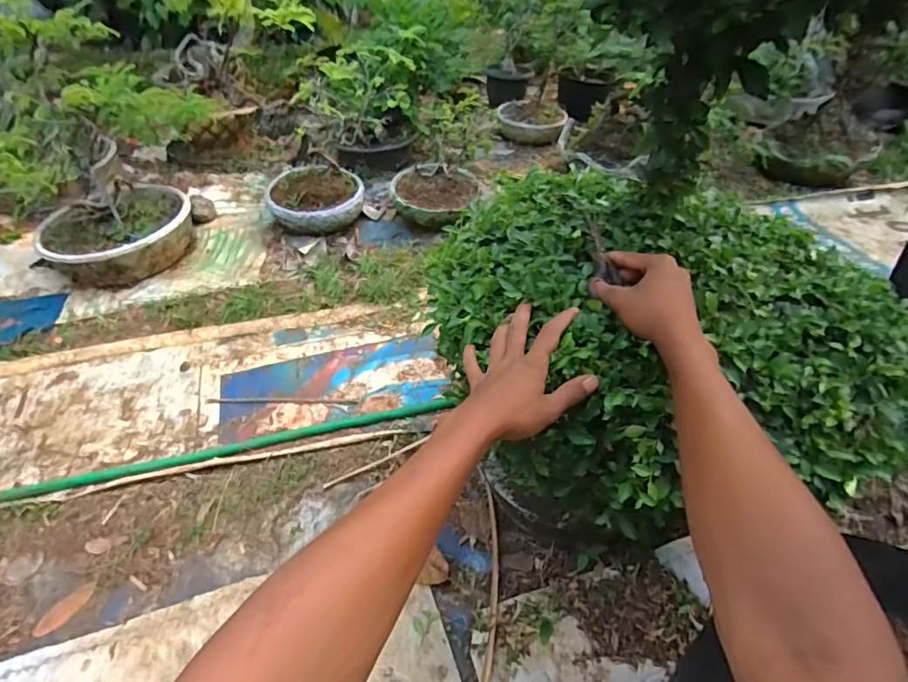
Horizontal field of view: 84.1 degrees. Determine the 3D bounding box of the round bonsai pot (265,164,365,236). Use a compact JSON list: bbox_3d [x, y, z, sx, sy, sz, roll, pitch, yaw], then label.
[{"bbox_3d":[-0.390,-0.403,1.424,0.262,0.140,0.239,-6,43,-7],"label":"round bonsai pot"}]

